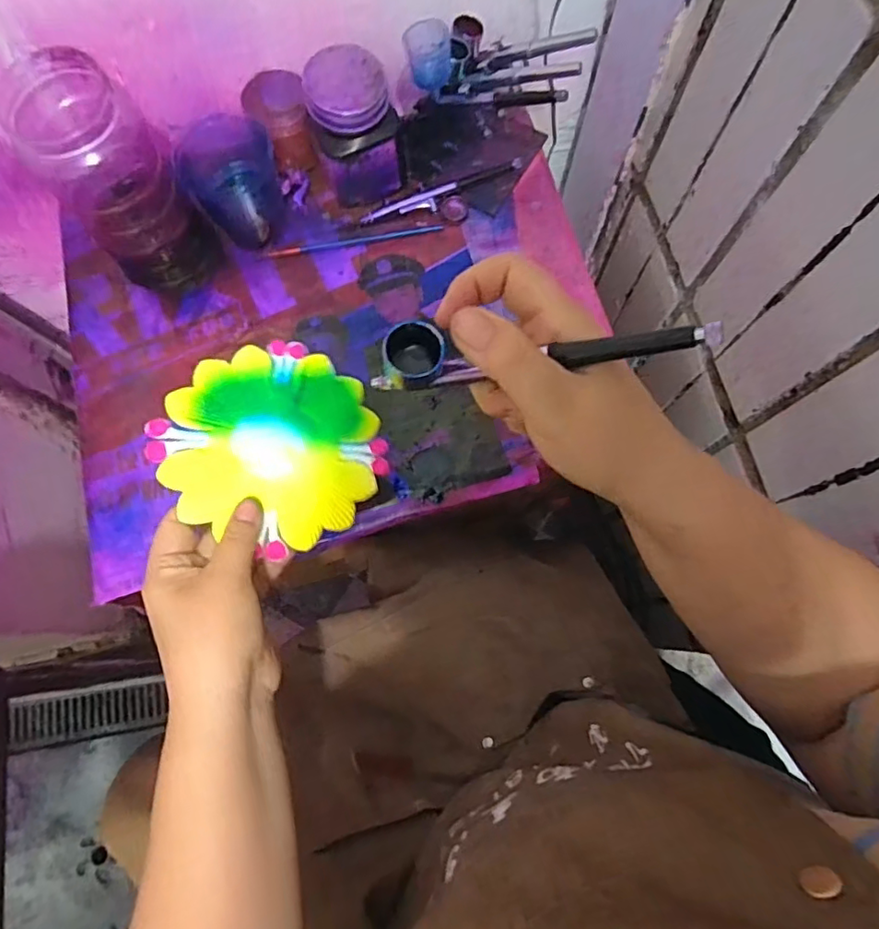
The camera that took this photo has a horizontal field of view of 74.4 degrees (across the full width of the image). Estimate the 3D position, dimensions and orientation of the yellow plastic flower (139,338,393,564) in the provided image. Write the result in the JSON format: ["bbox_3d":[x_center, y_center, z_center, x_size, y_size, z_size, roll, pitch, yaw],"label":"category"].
[{"bbox_3d":[-0.100,-0.013,0.363,0.127,0.006,0.122,34,71,-10],"label":"yellow plastic flower"}]

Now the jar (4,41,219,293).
[{"bbox_3d":[-0.231,-0.199,0.429,0.081,0.166,0.073,-32,77,-9],"label":"jar"}]

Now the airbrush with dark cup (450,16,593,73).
[{"bbox_3d":[0.063,-0.329,0.452,0.118,0.033,0.033,20,74,28],"label":"airbrush with dark cup"}]

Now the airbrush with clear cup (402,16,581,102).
[{"bbox_3d":[0.039,-0.307,0.456,0.132,0.057,0.034,21,75,5],"label":"airbrush with clear cup"}]

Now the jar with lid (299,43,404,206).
[{"bbox_3d":[-0.069,-0.276,0.484,0.066,0.101,0.072,0,74,-1],"label":"jar with lid"}]

